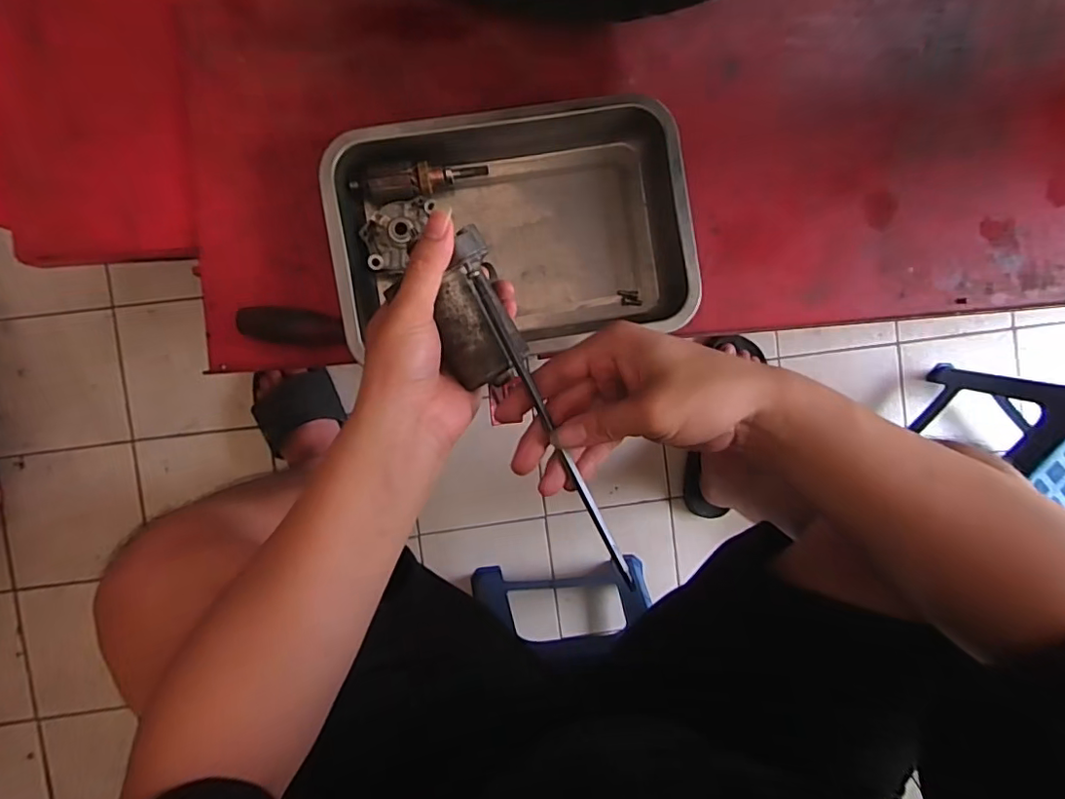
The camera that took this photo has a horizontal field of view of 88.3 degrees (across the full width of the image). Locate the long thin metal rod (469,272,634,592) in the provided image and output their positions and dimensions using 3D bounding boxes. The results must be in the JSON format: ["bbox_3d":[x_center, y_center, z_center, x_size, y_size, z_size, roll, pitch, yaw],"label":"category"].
[{"bbox_3d":[0.014,0.022,0.339,0.008,0.013,0.215,-27,94,0],"label":"long thin metal rod"}]

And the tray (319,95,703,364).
[{"bbox_3d":[-0.017,-0.153,0.496,0.310,0.056,0.207,-8,93,-3],"label":"tray"}]

